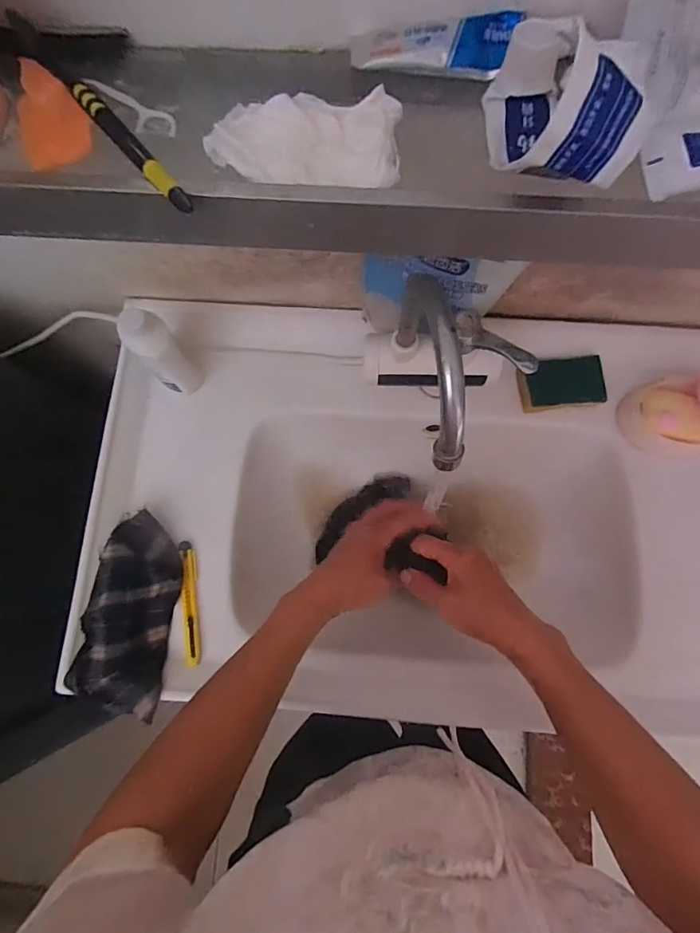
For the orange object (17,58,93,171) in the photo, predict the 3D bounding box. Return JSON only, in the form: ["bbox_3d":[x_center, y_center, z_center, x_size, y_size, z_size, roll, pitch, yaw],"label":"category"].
[{"bbox_3d":[-0.176,-0.207,0.266,0.038,0.010,0.067,-23,78,-4],"label":"orange object"}]

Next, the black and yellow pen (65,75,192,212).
[{"bbox_3d":[-0.124,-0.181,0.256,0.011,0.008,0.112,-40,79,-7],"label":"black and yellow pen"}]

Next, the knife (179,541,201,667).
[{"bbox_3d":[-0.186,0.157,0.530,0.017,0.014,0.137,-9,77,-1],"label":"knife"}]

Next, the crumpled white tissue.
[{"bbox_3d":[-0.026,-0.186,0.258,0.107,0.011,0.054,4,77,2],"label":"crumpled white tissue"}]

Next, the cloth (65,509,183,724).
[{"bbox_3d":[-0.249,0.161,0.517,0.097,0.045,0.204,4,77,2],"label":"cloth"}]

